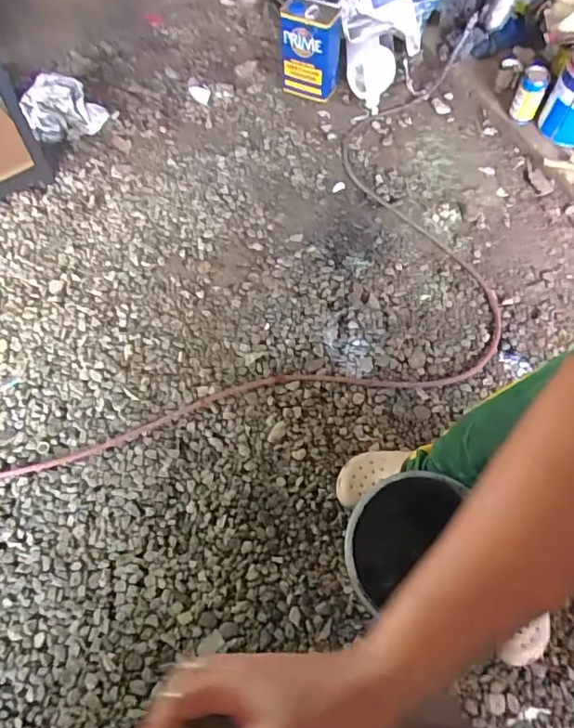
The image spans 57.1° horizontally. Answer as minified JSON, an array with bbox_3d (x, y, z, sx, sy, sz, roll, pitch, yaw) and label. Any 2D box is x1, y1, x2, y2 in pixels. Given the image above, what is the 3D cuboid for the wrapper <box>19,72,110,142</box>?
[{"bbox_3d":[-0.708,-0.786,1.644,0.131,0.144,0.235,41,69,19],"label":"wrapper"}]

